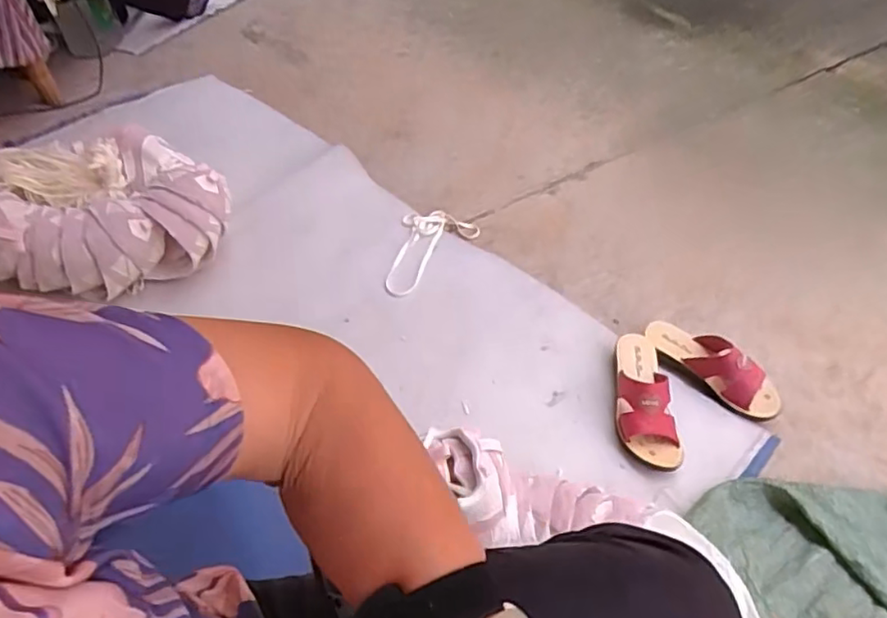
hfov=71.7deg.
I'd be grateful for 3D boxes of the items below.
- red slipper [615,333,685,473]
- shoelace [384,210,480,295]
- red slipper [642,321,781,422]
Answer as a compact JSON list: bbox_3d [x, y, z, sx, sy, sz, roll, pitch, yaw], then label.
[{"bbox_3d":[0.312,0.131,0.947,0.083,0.072,0.221,2,50,1],"label":"red slipper"},{"bbox_3d":[-0.050,-0.122,1.212,0.134,0.028,0.242,30,56,22],"label":"shoelace"},{"bbox_3d":[0.437,0.090,0.995,0.228,0.072,0.078,35,58,25],"label":"red slipper"}]

